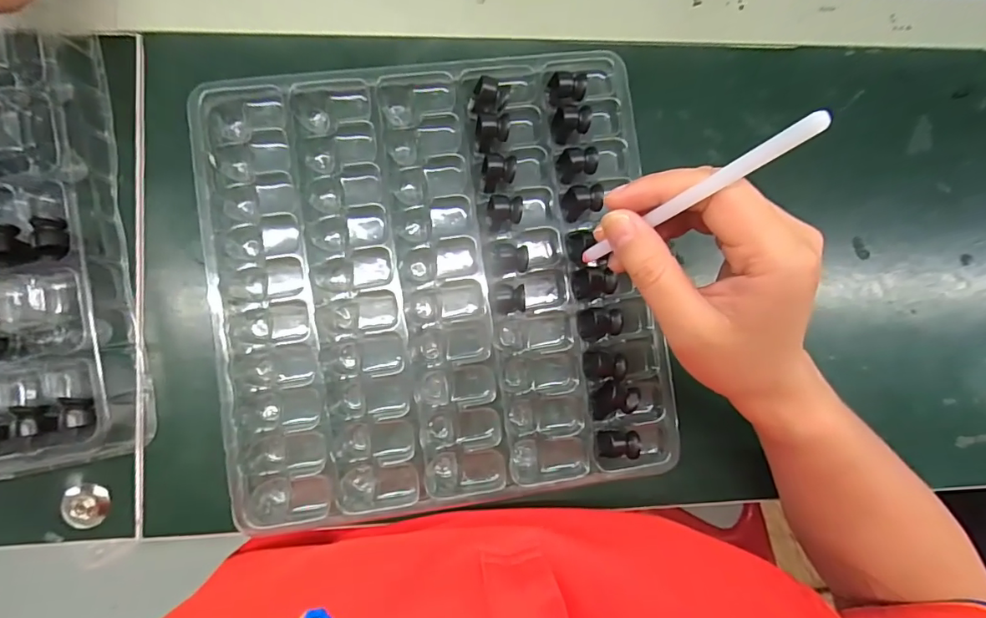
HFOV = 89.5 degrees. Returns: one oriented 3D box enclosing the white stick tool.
[{"bbox_3d":[0.075,-0.042,0.197,0.004,0.109,0.007,-31,89,-37],"label":"white stick tool"}]

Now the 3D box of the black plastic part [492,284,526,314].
[{"bbox_3d":[0.010,-0.006,0.286,0.020,0.013,0.017,-3,87,-5],"label":"black plastic part"}]

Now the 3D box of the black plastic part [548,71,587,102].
[{"bbox_3d":[0.044,-0.132,0.298,0.022,0.014,0.014,1,86,-5],"label":"black plastic part"}]

